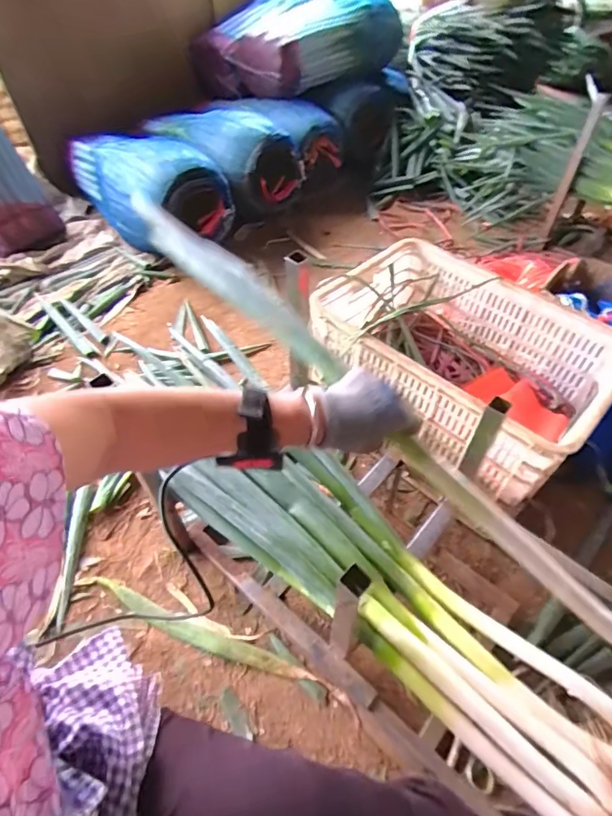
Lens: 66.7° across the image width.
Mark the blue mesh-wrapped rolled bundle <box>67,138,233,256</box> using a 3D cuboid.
[{"bbox_3d":[-0.505,-0.727,1.494,0.313,0.277,0.570,-27,57,-24],"label":"blue mesh-wrapped rolled bundle"}]

